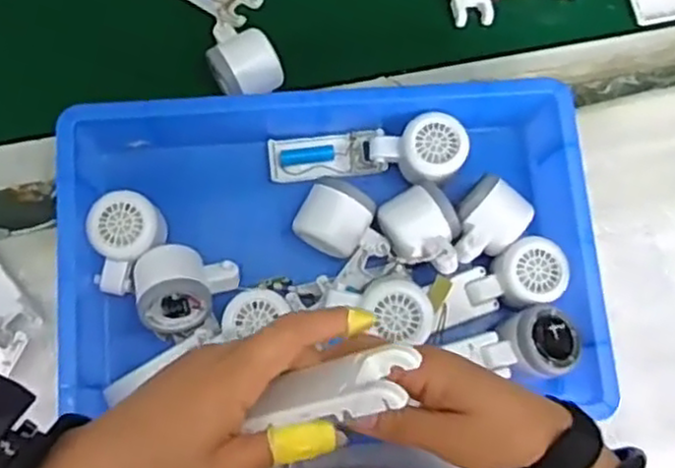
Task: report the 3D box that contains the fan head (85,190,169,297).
[{"bbox_3d":[-0.178,0.010,0.600,0.055,0.056,0.083,8,77,-2],"label":"fan head"}]

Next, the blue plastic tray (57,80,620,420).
[{"bbox_3d":[-0.004,0.016,0.601,0.427,0.092,0.272,-3,78,-4],"label":"blue plastic tray"}]

